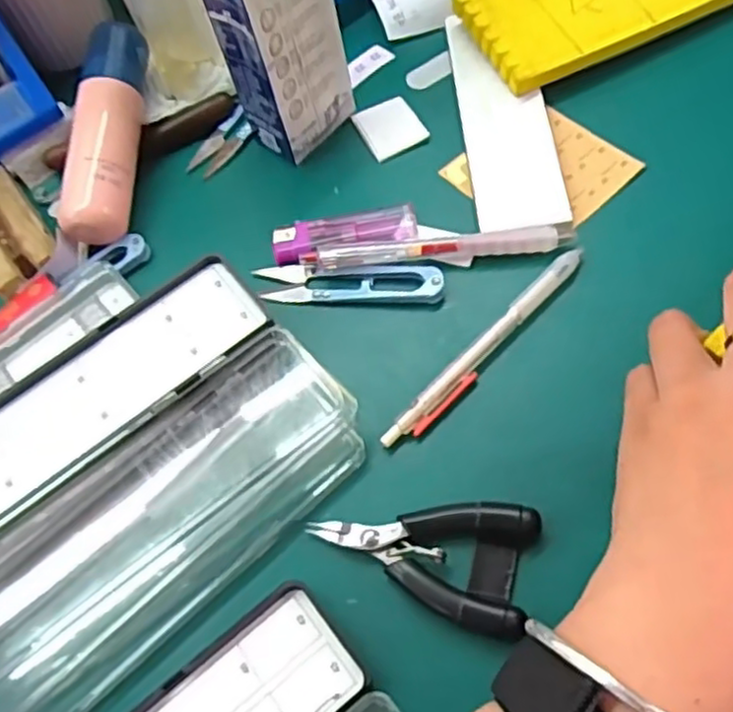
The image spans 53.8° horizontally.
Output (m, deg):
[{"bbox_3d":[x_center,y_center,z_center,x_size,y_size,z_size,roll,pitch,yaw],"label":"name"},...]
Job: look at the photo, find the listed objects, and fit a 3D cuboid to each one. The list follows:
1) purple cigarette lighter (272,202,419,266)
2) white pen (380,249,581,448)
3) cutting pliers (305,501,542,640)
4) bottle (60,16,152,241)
[{"bbox_3d":[-0.012,-0.067,0.390,0.077,0.008,0.024,-12,62,2],"label":"purple cigarette lighter"},{"bbox_3d":[0.058,-0.005,0.353,0.014,0.011,0.136,38,74,24],"label":"white pen"},{"bbox_3d":[0.024,0.082,0.311,0.093,0.024,0.052,12,65,14],"label":"cutting pliers"},{"bbox_3d":[-0.151,-0.130,0.425,0.033,0.044,0.134,-3,62,6],"label":"bottle"}]

